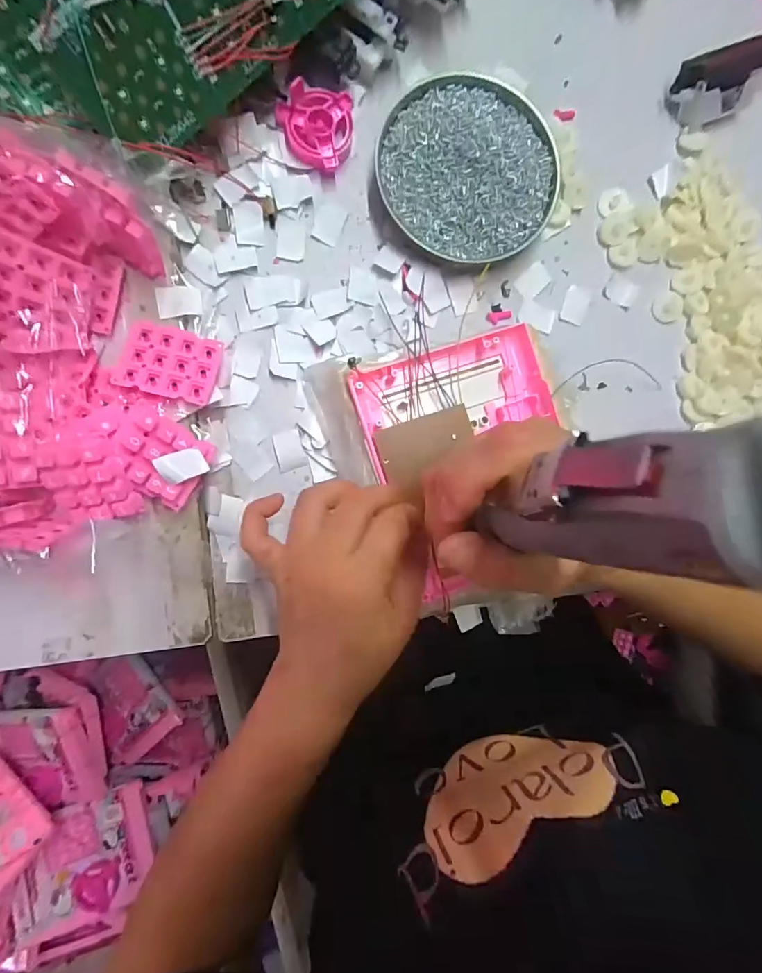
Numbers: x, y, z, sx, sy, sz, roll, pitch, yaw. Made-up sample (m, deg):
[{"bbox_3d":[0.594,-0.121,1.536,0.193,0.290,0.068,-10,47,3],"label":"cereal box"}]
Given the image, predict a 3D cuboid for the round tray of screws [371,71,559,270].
[{"bbox_3d":[0.064,-0.236,0.343,0.131,0.025,0.130,0,91,-7],"label":"round tray of screws"}]

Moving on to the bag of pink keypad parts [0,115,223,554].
[{"bbox_3d":[-0.228,-0.080,0.269,0.235,0.106,0.234,1,91,-7],"label":"bag of pink keypad parts"}]

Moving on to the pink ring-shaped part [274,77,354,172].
[{"bbox_3d":[-0.046,-0.256,0.331,0.053,0.023,0.050,-6,92,-7],"label":"pink ring-shaped part"}]

